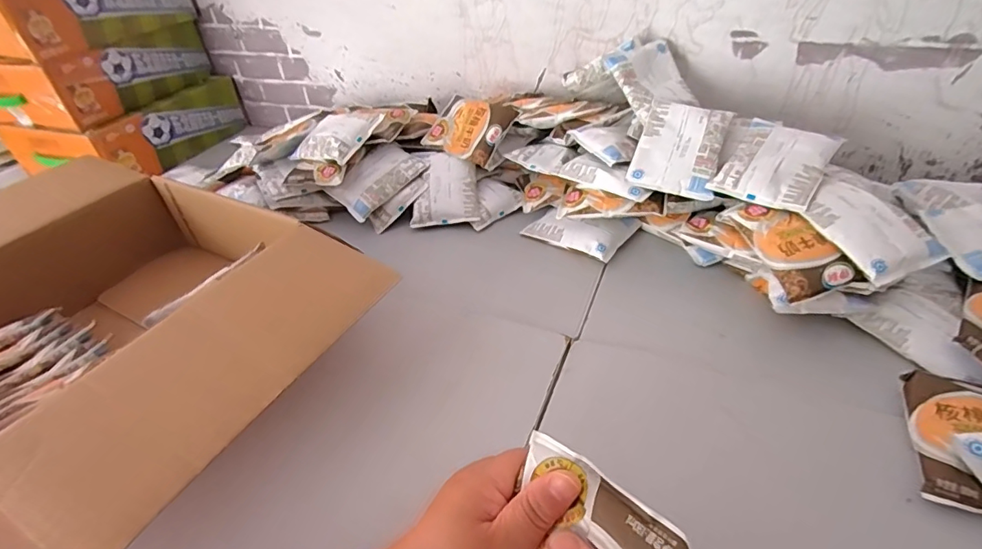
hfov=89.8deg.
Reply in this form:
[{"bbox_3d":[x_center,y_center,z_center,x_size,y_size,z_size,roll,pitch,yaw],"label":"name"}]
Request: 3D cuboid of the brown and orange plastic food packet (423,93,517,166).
[{"bbox_3d":[-0.032,-0.212,0.713,0.118,0.019,0.090,25,88,28],"label":"brown and orange plastic food packet"}]

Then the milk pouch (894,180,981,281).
[{"bbox_3d":[0.520,-0.055,0.510,0.122,0.021,0.141,-2,39,4],"label":"milk pouch"}]

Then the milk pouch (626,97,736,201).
[{"bbox_3d":[0.220,-0.149,0.575,0.091,0.016,0.116,14,73,26],"label":"milk pouch"}]

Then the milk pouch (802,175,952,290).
[{"bbox_3d":[0.354,-0.044,0.472,0.082,0.016,0.117,-28,56,-12],"label":"milk pouch"}]

